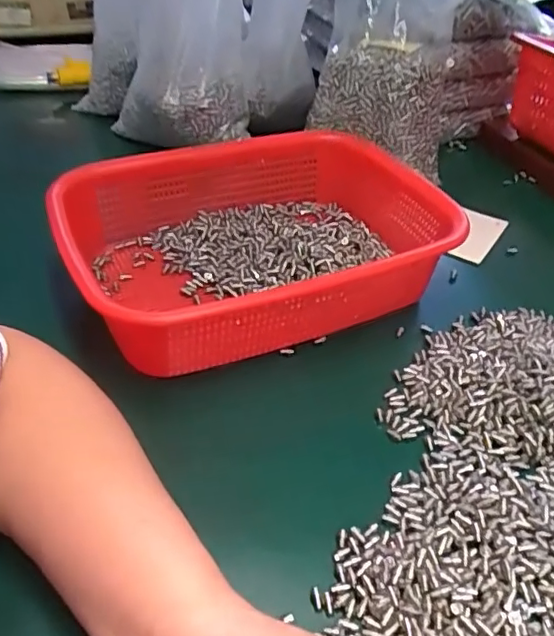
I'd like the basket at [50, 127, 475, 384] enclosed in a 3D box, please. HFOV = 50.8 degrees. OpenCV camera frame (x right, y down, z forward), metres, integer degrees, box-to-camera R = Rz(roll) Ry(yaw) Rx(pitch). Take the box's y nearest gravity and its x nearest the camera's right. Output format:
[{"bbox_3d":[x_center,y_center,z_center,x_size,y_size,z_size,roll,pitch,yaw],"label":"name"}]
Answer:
[{"bbox_3d":[-0.025,-0.058,0.455,0.256,0.072,0.216,-15,43,-19],"label":"basket"}]

